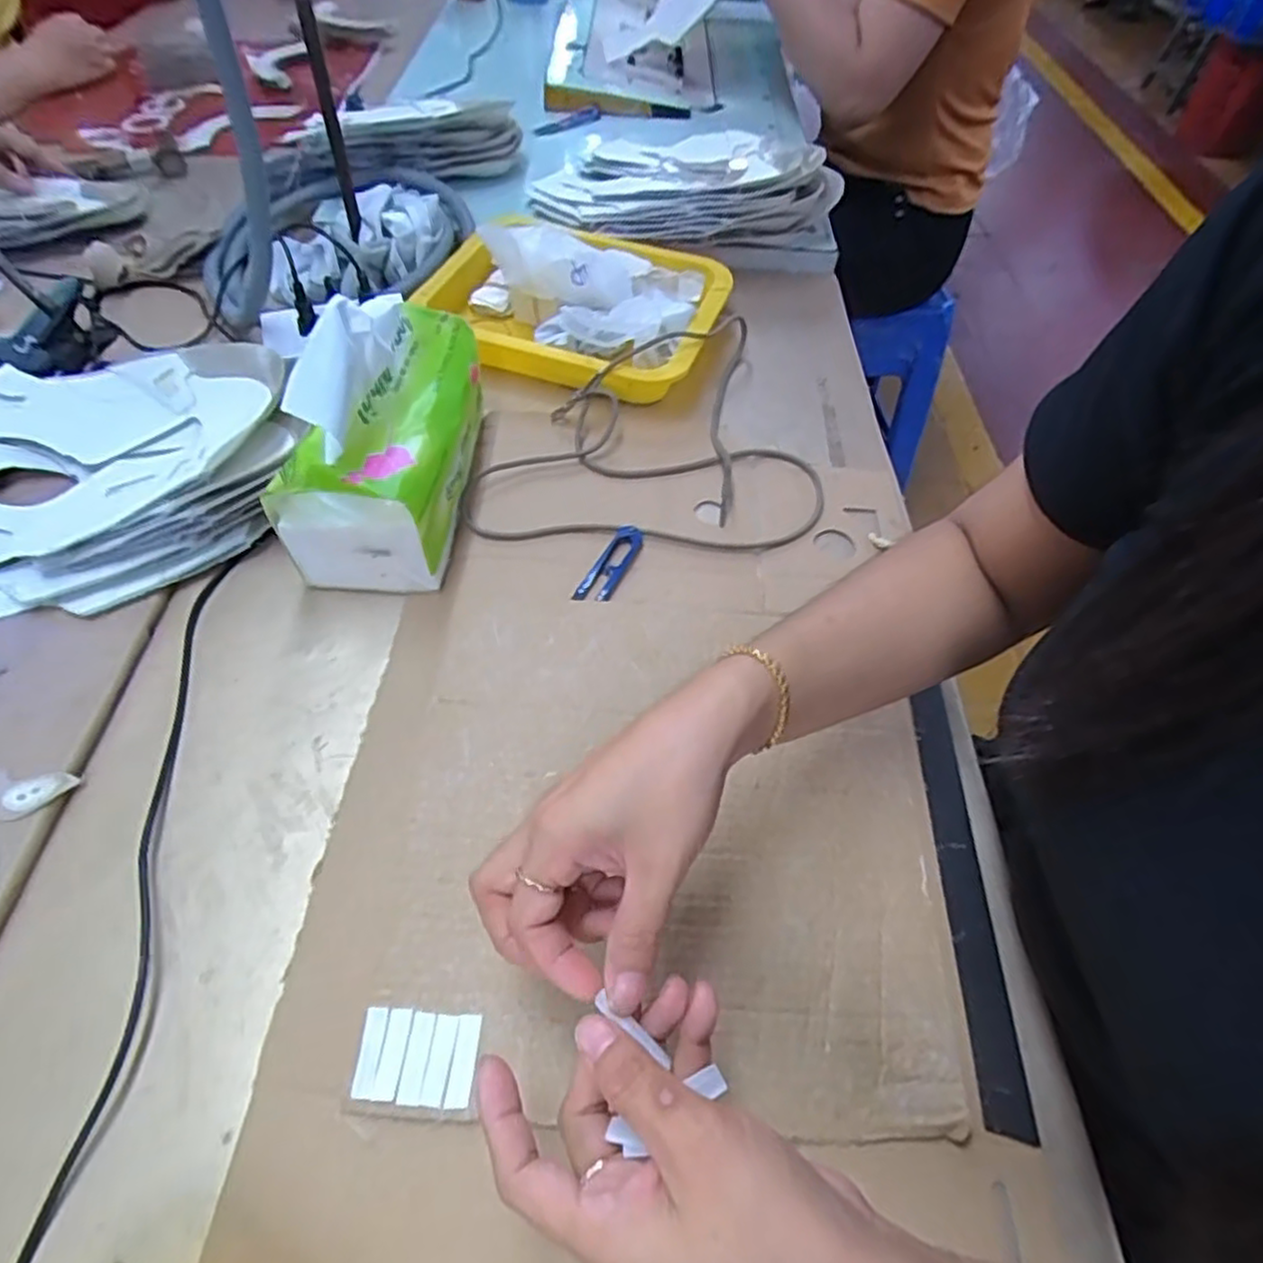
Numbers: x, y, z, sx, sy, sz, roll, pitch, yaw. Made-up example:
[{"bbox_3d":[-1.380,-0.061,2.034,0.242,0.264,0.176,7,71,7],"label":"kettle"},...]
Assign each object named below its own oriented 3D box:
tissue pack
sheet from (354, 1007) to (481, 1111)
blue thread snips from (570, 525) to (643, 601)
[{"bbox_3d":[-0.165,-0.148,0.476,0.093,0.150,0.193,5,55,2],"label":"tissue pack"},{"bbox_3d":[-0.098,0.195,0.324,0.054,0.004,0.037,5,55,1],"label":"sheet"},{"bbox_3d":[-0.013,-0.049,0.505,0.023,0.004,0.078,23,57,14],"label":"blue thread snips"}]

